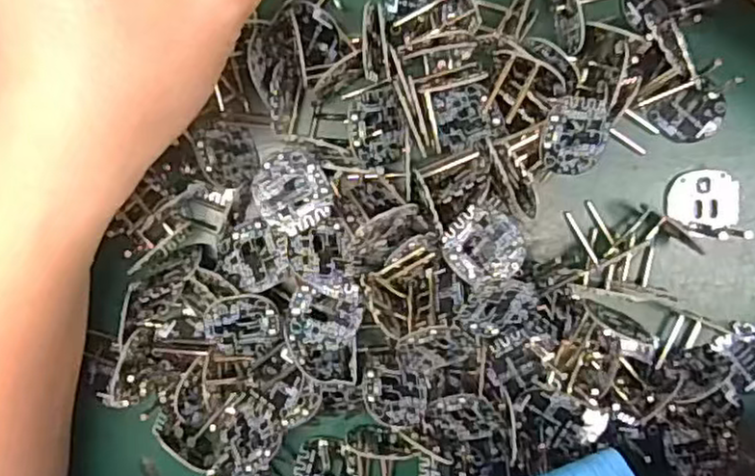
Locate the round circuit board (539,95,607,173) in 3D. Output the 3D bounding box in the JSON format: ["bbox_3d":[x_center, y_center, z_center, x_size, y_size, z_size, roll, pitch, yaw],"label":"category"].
[{"bbox_3d":[0.059,-0.031,0.208,0.021,0.004,0.024,-11,115,-10],"label":"round circuit board"}]

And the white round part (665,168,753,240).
[{"bbox_3d":[0.111,-0.010,0.235,0.023,0.005,0.025,0,94,-1],"label":"white round part"}]

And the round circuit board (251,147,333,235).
[{"bbox_3d":[-0.025,-0.014,0.209,0.022,0.004,0.024,0,91,0],"label":"round circuit board"}]

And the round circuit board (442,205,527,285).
[{"bbox_3d":[0.032,0.003,0.207,0.023,0.004,0.022,-2,84,16],"label":"round circuit board"}]

